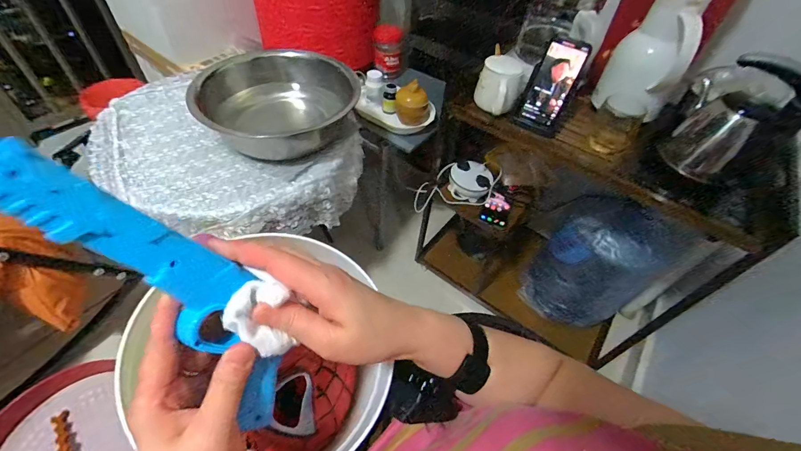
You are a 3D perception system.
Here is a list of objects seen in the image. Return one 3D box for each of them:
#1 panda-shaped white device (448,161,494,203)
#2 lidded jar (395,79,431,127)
[{"bbox_3d":[0.206,-0.129,1.046,0.124,0.078,0.099,14,50,7],"label":"panda-shaped white device"},{"bbox_3d":[0.036,-0.351,1.025,0.101,0.103,0.086,5,50,0],"label":"lidded jar"}]

